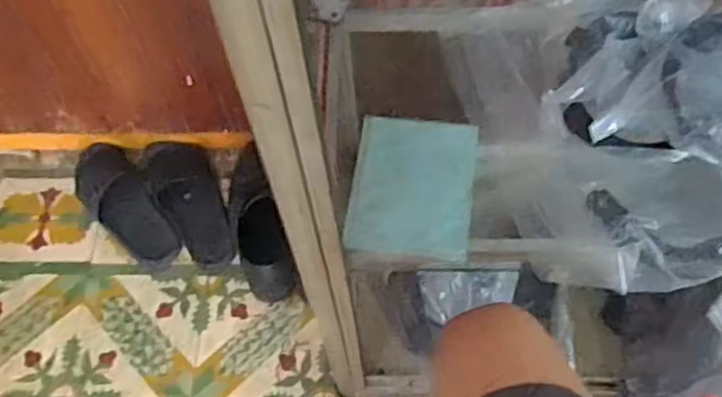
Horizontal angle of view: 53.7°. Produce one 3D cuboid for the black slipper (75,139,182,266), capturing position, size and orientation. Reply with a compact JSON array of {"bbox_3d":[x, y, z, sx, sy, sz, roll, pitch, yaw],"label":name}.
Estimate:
[{"bbox_3d":[-0.398,0.004,1.191,0.104,0.055,0.254,-34,65,-16],"label":"black slipper"}]

